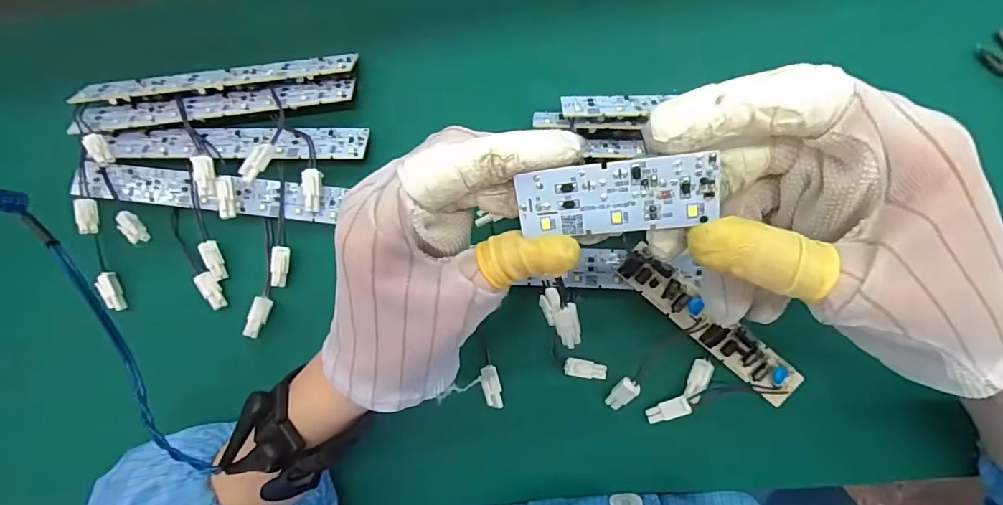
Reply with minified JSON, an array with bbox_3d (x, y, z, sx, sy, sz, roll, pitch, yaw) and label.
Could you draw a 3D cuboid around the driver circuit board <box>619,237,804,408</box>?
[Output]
[{"bbox_3d":[0.125,0.043,0.286,0.127,0.009,0.024,41,106,1],"label":"driver circuit board"}]

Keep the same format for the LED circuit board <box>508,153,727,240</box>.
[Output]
[{"bbox_3d":[0.037,-0.018,0.156,0.062,0.004,0.023,-5,112,14],"label":"LED circuit board"}]

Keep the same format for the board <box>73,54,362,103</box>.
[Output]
[{"bbox_3d":[-0.197,-0.117,0.317,0.202,0.008,0.019,-3,86,5],"label":"board"}]

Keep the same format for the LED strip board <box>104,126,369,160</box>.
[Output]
[{"bbox_3d":[-0.180,-0.075,0.317,0.184,0.010,0.029,1,60,6],"label":"LED strip board"}]

